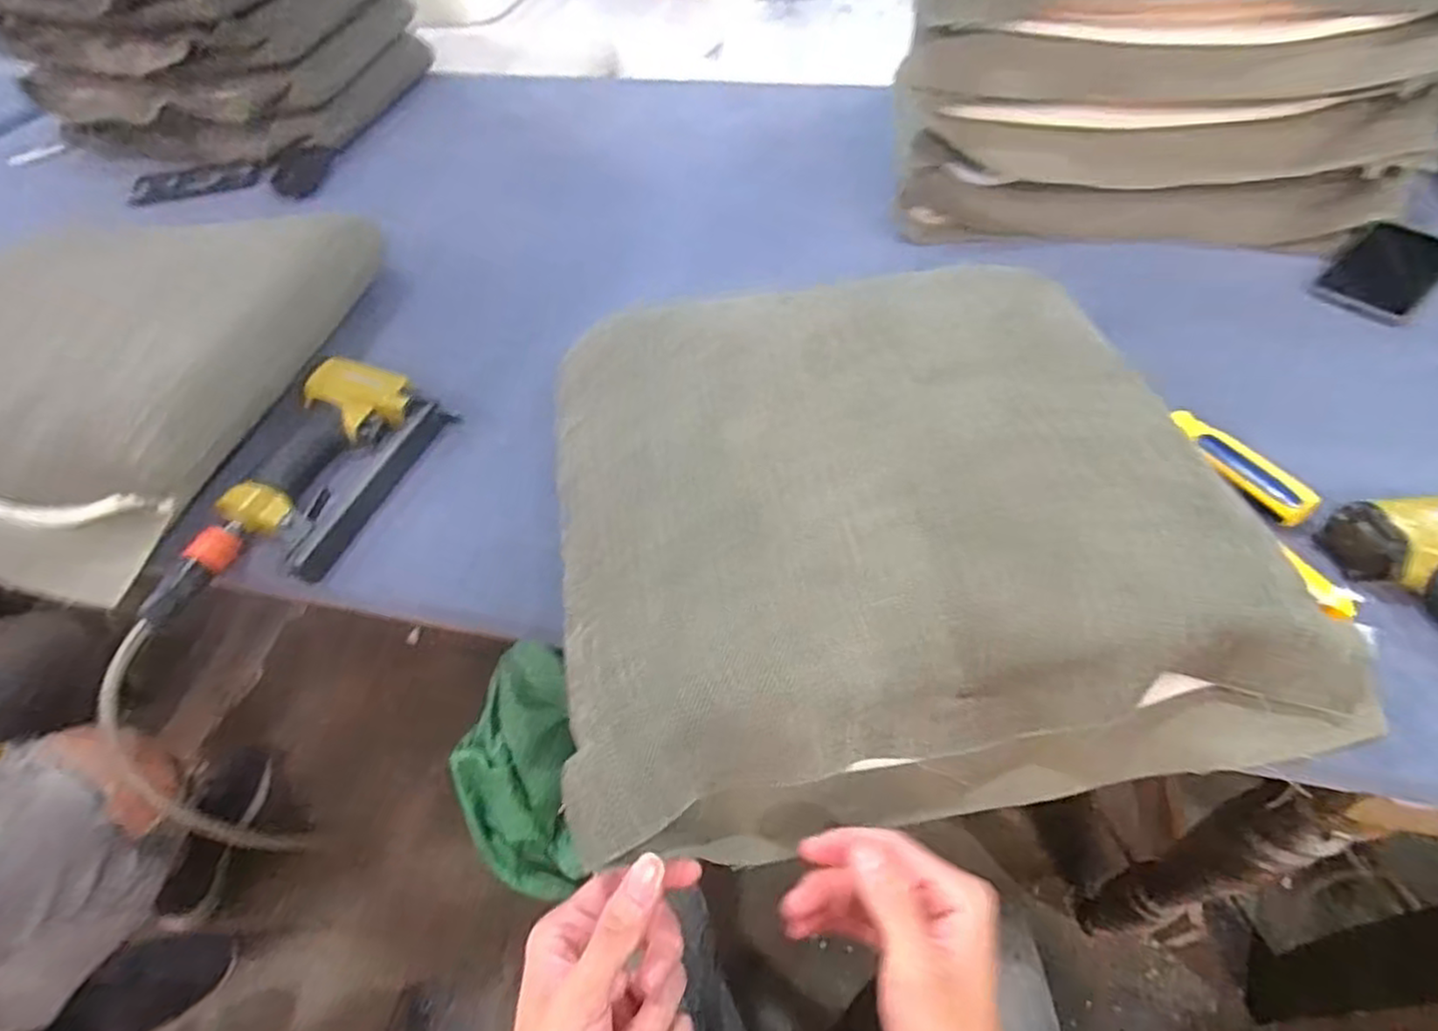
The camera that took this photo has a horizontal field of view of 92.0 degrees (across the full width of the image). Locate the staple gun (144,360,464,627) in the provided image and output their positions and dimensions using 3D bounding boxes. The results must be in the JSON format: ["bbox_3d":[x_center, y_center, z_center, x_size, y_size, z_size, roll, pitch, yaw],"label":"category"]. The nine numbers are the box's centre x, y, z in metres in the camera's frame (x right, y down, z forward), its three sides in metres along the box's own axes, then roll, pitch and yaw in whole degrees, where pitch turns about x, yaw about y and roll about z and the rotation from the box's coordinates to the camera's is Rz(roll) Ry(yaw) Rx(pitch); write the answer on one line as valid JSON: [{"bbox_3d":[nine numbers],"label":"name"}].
[{"bbox_3d":[-0.354,-0.030,0.560,0.161,0.044,0.259,18,54,17],"label":"staple gun"}]

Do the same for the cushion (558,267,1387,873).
[{"bbox_3d":[0.115,-0.009,0.508,0.431,0.101,0.415,-9,50,-4],"label":"cushion"}]

